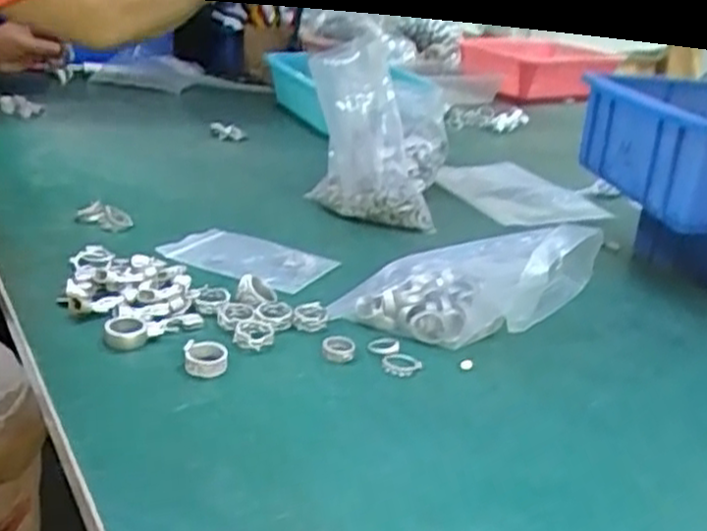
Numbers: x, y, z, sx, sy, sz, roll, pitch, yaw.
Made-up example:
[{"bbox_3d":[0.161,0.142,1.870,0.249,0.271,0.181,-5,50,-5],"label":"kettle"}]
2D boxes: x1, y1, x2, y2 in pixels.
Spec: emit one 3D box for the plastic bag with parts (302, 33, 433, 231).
[{"bbox_3d":[0.021,-0.128,0.737,0.121,0.157,0.103,8,22,4],"label":"plastic bag with parts"}]

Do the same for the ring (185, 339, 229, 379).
[{"bbox_3d":[-0.088,0.054,0.446,0.022,0.016,0.022,5,22,-2],"label":"ring"}]

